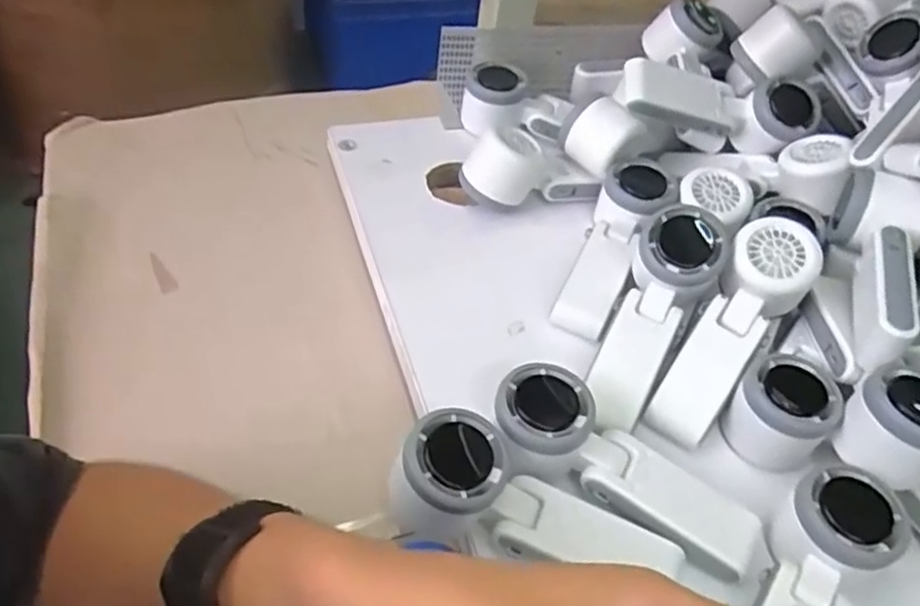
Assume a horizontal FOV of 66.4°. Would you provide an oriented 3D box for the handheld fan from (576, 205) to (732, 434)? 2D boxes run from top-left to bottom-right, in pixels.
[{"bbox_3d":[0.130,0.012,0.485,0.057,0.056,0.165,24,77,20],"label":"handheld fan"}]

